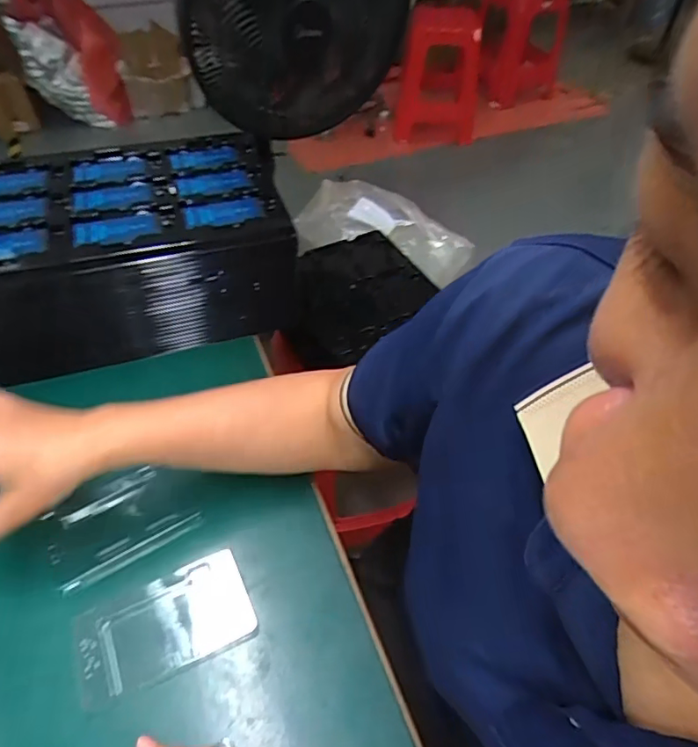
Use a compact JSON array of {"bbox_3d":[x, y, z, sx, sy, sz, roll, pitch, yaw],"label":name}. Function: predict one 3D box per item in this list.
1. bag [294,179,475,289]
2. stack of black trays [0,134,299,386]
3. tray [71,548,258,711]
[{"bbox_3d":[0.057,-0.284,1.076,0.365,0.095,0.160,29,54,21],"label":"bag"},{"bbox_3d":[-0.254,-0.150,0.616,0.325,0.138,0.219,-11,50,-18],"label":"stack of black trays"},{"bbox_3d":[-0.145,0.197,0.415,0.131,0.008,0.072,-21,53,-19],"label":"tray"}]

